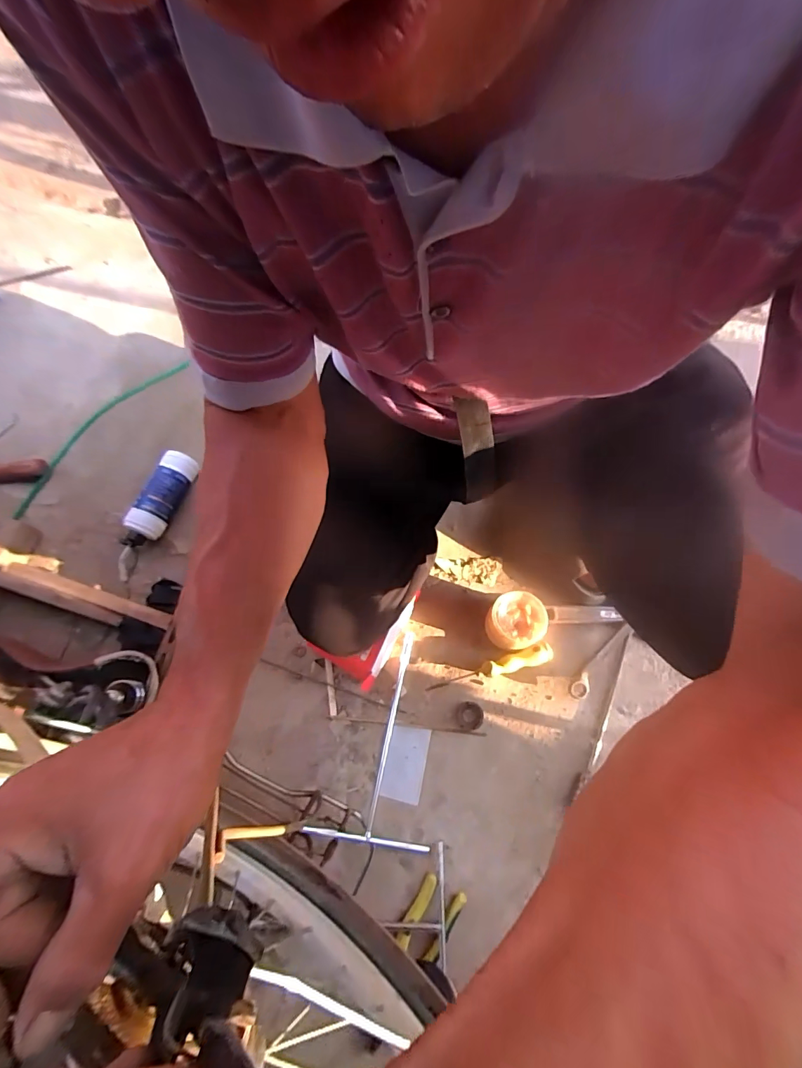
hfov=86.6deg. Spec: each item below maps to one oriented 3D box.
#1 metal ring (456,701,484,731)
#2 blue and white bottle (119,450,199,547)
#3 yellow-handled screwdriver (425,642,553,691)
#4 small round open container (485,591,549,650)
[{"bbox_3d":[0.105,0.280,0.653,0.040,0.007,0.039,6,75,4],"label":"metal ring"},{"bbox_3d":[-0.428,-0.062,0.752,0.050,0.056,0.186,18,76,7],"label":"blue and white bottle"},{"bbox_3d":[0.140,0.214,0.668,0.198,0.025,0.028,-18,75,-3],"label":"yellow-handled screwdriver"},{"bbox_3d":[0.182,0.138,0.677,0.087,0.075,0.087,-1,75,2],"label":"small round open container"}]

